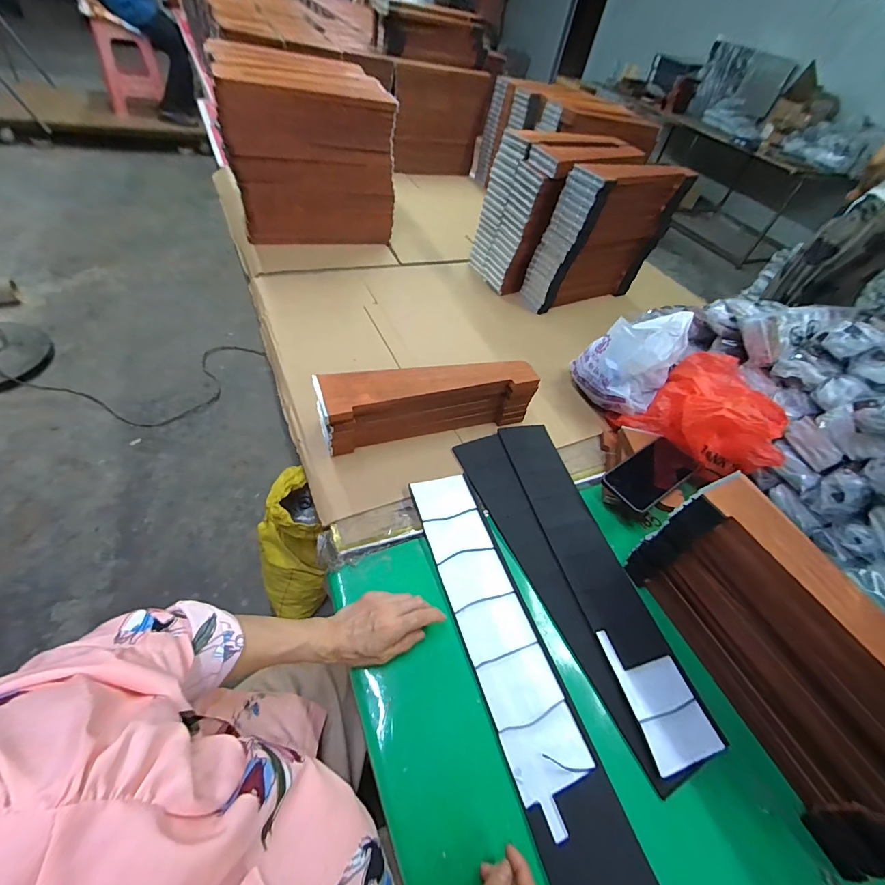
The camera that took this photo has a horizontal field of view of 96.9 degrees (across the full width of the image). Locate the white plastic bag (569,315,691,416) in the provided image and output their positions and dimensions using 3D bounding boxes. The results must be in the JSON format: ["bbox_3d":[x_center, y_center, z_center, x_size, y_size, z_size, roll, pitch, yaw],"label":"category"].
[{"bbox_3d":[0.338,-0.153,0.722,0.159,0.167,0.129,35,54,18],"label":"white plastic bag"}]

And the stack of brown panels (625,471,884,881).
[{"bbox_3d":[0.370,0.230,0.422,0.072,0.199,0.352,-14,55,-21],"label":"stack of brown panels"}]

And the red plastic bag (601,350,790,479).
[{"bbox_3d":[0.460,-0.055,0.671,0.184,0.133,0.232,-31,63,-32],"label":"red plastic bag"}]

